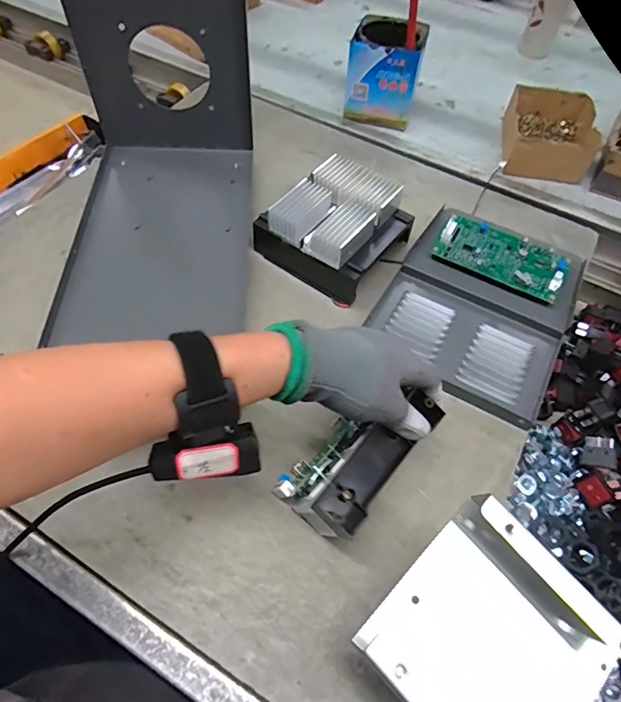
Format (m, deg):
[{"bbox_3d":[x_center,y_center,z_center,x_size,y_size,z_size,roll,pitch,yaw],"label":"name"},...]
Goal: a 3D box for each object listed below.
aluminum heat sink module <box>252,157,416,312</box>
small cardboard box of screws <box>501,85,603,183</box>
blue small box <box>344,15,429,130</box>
[{"bbox_3d":[0.030,-0.137,0.517,0.129,0.067,0.136,38,62,21],"label":"aluminum heat sink module"},{"bbox_3d":[0.322,-0.292,0.642,0.106,0.054,0.139,13,57,6],"label":"small cardboard box of screws"},{"bbox_3d":[0.104,-0.388,0.660,0.091,0.103,0.102,15,57,7],"label":"blue small box"}]

